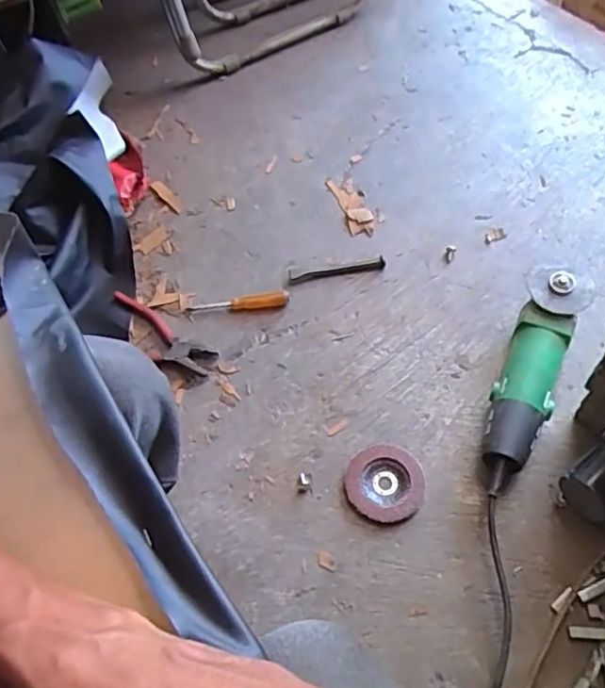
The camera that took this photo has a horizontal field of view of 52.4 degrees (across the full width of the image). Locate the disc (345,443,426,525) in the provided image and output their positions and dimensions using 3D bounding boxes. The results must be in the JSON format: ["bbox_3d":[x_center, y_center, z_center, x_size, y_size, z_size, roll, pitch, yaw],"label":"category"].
[{"bbox_3d":[0.096,0.160,0.715,0.089,0.015,0.091,-3,60,5],"label":"disc"}]

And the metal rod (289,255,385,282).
[{"bbox_3d":[0.050,-0.107,0.881,0.138,0.006,0.019,-10,59,0],"label":"metal rod"}]

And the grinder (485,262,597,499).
[{"bbox_3d":[0.268,0.039,0.732,0.074,0.085,0.297,20,64,17],"label":"grinder"}]

